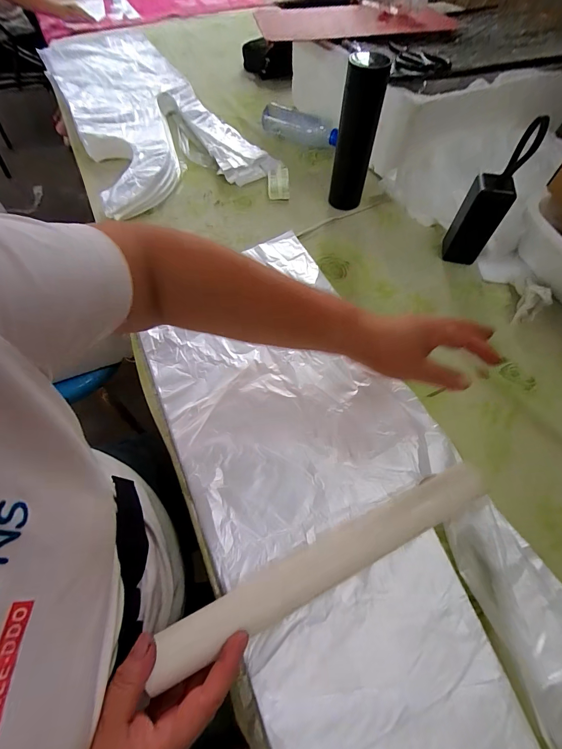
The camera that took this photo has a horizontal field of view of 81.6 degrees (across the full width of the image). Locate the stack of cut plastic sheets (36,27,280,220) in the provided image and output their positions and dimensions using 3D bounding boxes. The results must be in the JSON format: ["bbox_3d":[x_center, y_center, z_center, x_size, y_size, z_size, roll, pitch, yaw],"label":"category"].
[{"bbox_3d":[-0.380,-0.714,0.847,0.351,0.060,0.887,-26,63,-14],"label":"stack of cut plastic sheets"}]

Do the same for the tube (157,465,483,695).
[{"bbox_3d":[0.050,0.183,0.320,0.342,0.040,0.040,-22,62,-13],"label":"tube"}]

